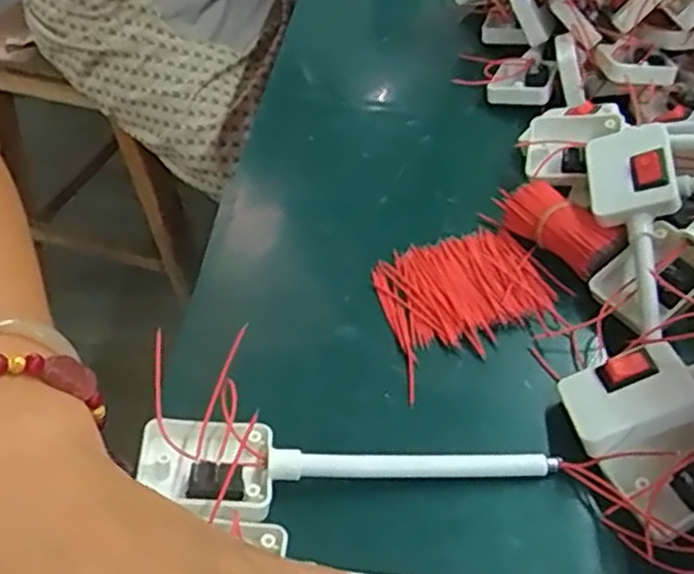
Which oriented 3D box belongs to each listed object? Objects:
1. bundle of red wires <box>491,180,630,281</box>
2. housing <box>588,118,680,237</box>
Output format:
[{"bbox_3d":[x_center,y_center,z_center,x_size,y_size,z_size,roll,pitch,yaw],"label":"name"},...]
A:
[{"bbox_3d":[0.103,-0.029,0.358,0.022,0.024,0.063,-31,54,-26],"label":"bundle of red wires"},{"bbox_3d":[0.134,-0.050,0.341,0.038,0.016,0.054,-21,54,27],"label":"housing"}]

